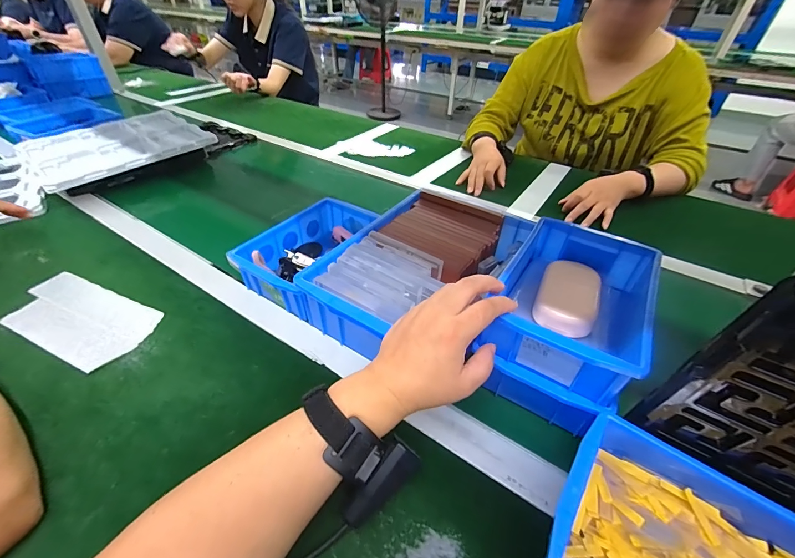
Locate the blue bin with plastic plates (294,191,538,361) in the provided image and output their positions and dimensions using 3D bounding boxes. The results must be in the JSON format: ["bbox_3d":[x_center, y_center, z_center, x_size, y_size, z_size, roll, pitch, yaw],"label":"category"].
[{"bbox_3d":[0.031,-0.011,0.459,0.170,0.079,0.278,27,47,26],"label":"blue bin with plastic plates"}]

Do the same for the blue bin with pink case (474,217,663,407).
[{"bbox_3d":[0.181,0.018,0.356,0.127,0.057,0.192,21,45,21],"label":"blue bin with pink case"}]

